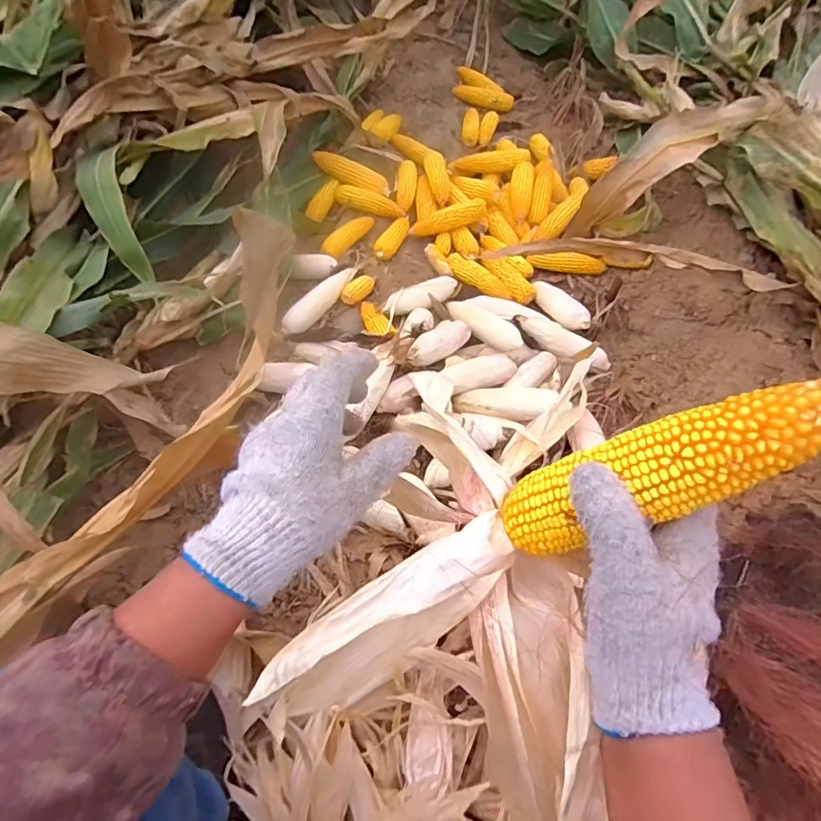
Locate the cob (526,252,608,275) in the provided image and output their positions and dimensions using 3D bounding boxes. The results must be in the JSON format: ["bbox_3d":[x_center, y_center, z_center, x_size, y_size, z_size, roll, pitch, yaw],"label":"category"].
[{"bbox_3d":[0.377,-0.360,1.233,0.183,0.039,0.046,7,56,1],"label":"cob"}]

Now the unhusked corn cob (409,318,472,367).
[{"bbox_3d":[0.058,-0.133,0.966,0.052,0.040,0.203,32,37,17],"label":"unhusked corn cob"}]

